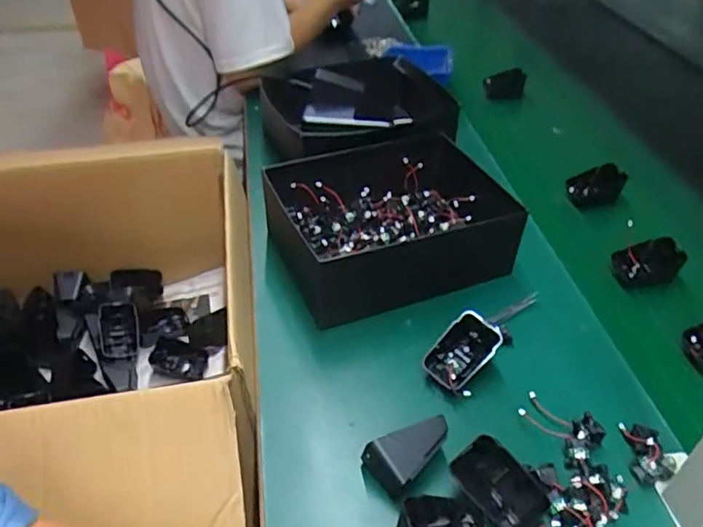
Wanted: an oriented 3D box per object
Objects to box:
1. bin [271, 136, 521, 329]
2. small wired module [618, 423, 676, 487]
[{"bbox_3d":[0.047,-0.046,0.665,0.256,0.094,0.189,-14,43,-14],"label":"bin"},{"bbox_3d":[0.247,0.153,0.475,0.032,0.023,0.054,3,42,4],"label":"small wired module"}]

